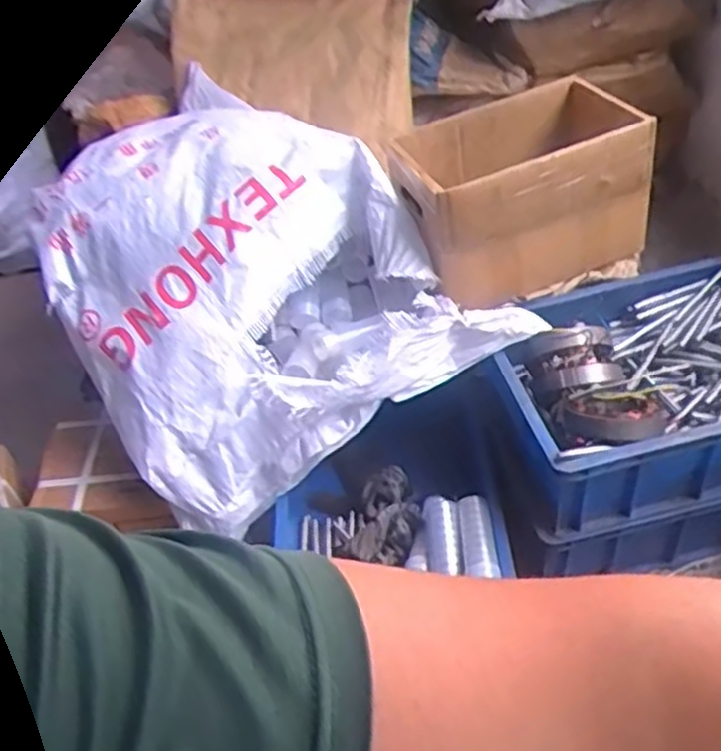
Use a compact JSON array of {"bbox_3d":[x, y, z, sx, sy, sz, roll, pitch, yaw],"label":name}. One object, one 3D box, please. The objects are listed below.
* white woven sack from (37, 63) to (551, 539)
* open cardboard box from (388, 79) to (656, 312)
[{"bbox_3d":[-0.166,-0.129,1.075,0.467,0.265,0.629,-31,48,-22],"label":"white woven sack"},{"bbox_3d":[0.218,-0.258,1.091,0.318,0.204,0.203,-19,45,-11],"label":"open cardboard box"}]

